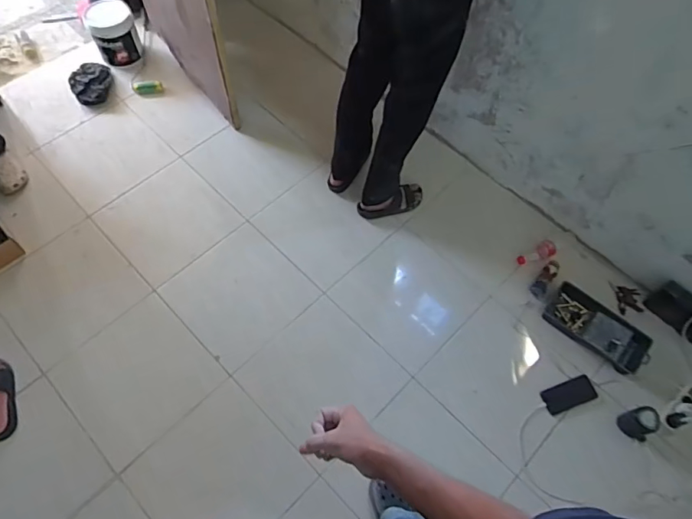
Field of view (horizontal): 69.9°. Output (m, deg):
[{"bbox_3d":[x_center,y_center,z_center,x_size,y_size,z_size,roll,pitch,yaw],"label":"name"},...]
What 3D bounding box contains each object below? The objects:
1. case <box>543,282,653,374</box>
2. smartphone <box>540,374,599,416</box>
[{"bbox_3d":[0.799,0.211,1.577,0.322,0.046,0.165,39,67,17],"label":"case"},{"bbox_3d":[0.684,0.414,1.515,0.162,0.013,0.077,-19,66,-10],"label":"smartphone"}]

